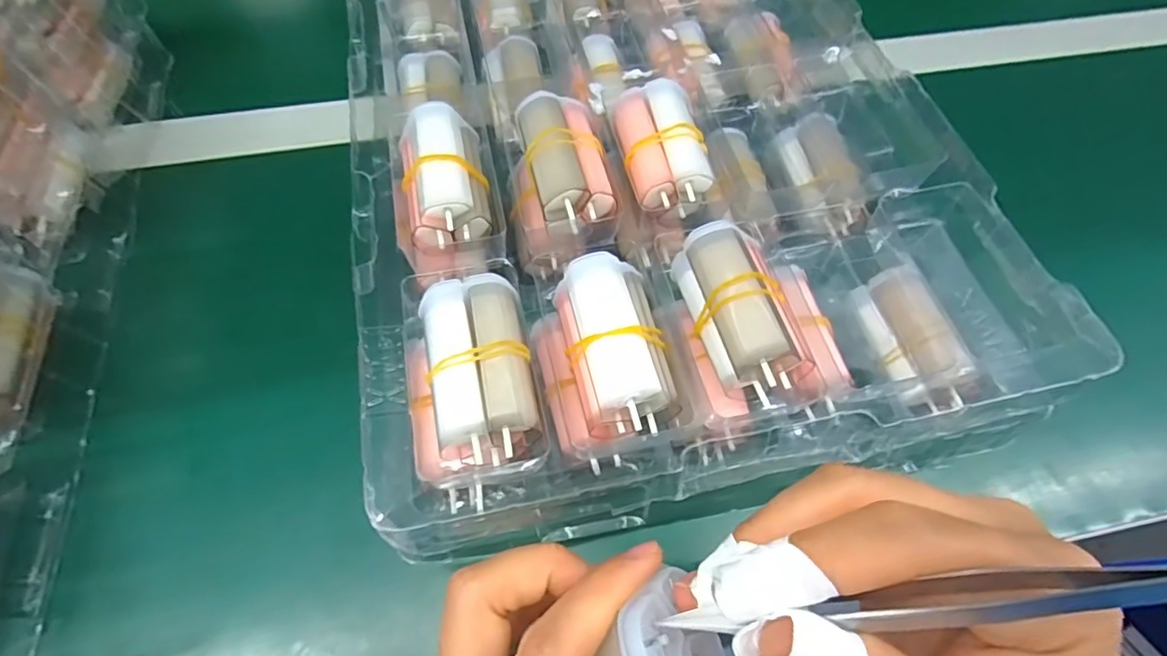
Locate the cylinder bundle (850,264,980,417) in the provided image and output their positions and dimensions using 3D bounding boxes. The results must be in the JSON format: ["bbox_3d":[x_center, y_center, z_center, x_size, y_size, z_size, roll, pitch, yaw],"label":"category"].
[{"bbox_3d":[0.153,0.004,0.265,0.027,0.020,0.066,-7,61,-4],"label":"cylinder bundle"}]

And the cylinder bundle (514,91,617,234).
[{"bbox_3d":[-0.008,-0.073,0.268,0.035,0.036,0.066,-11,61,-7],"label":"cylinder bundle"}]

